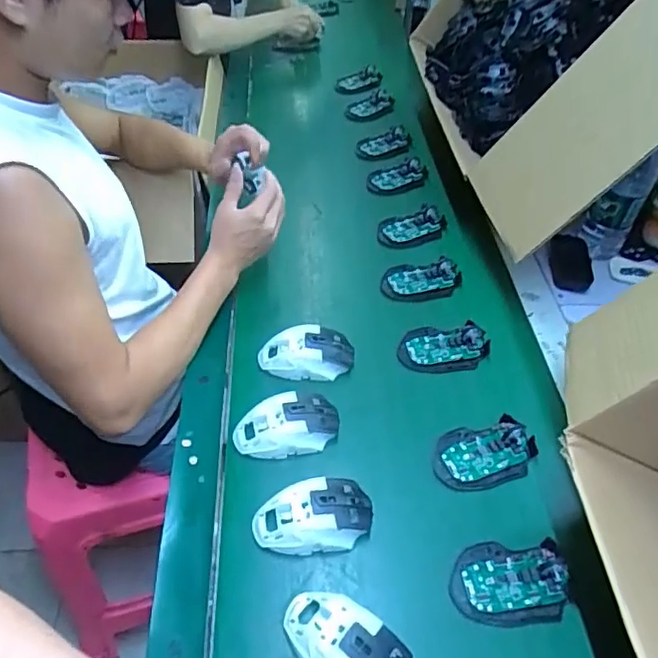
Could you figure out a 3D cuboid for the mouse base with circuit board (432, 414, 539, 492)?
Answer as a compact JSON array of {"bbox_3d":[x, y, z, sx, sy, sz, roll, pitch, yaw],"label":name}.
[{"bbox_3d":[0.170,0.134,0.637,0.115,0.011,0.073,-10,46,-10],"label":"mouse base with circuit board"}]

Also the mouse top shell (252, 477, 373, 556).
[{"bbox_3d":[-0.016,0.183,0.573,0.114,0.036,0.062,-6,46,-6],"label":"mouse top shell"}]

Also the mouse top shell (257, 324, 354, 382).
[{"bbox_3d":[-0.028,0.029,0.716,0.112,0.031,0.062,-6,46,-7],"label":"mouse top shell"}]

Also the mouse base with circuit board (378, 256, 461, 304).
[{"bbox_3d":[0.132,-0.070,0.831,0.113,0.018,0.065,-5,46,-5],"label":"mouse base with circuit board"}]

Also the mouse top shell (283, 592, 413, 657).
[{"bbox_3d":[0.013,0.269,0.491,0.115,0.039,0.067,25,50,22],"label":"mouse top shell"}]

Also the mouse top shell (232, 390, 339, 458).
[{"bbox_3d":[-0.046,0.108,0.644,0.113,0.039,0.065,-13,47,-13],"label":"mouse top shell"}]

